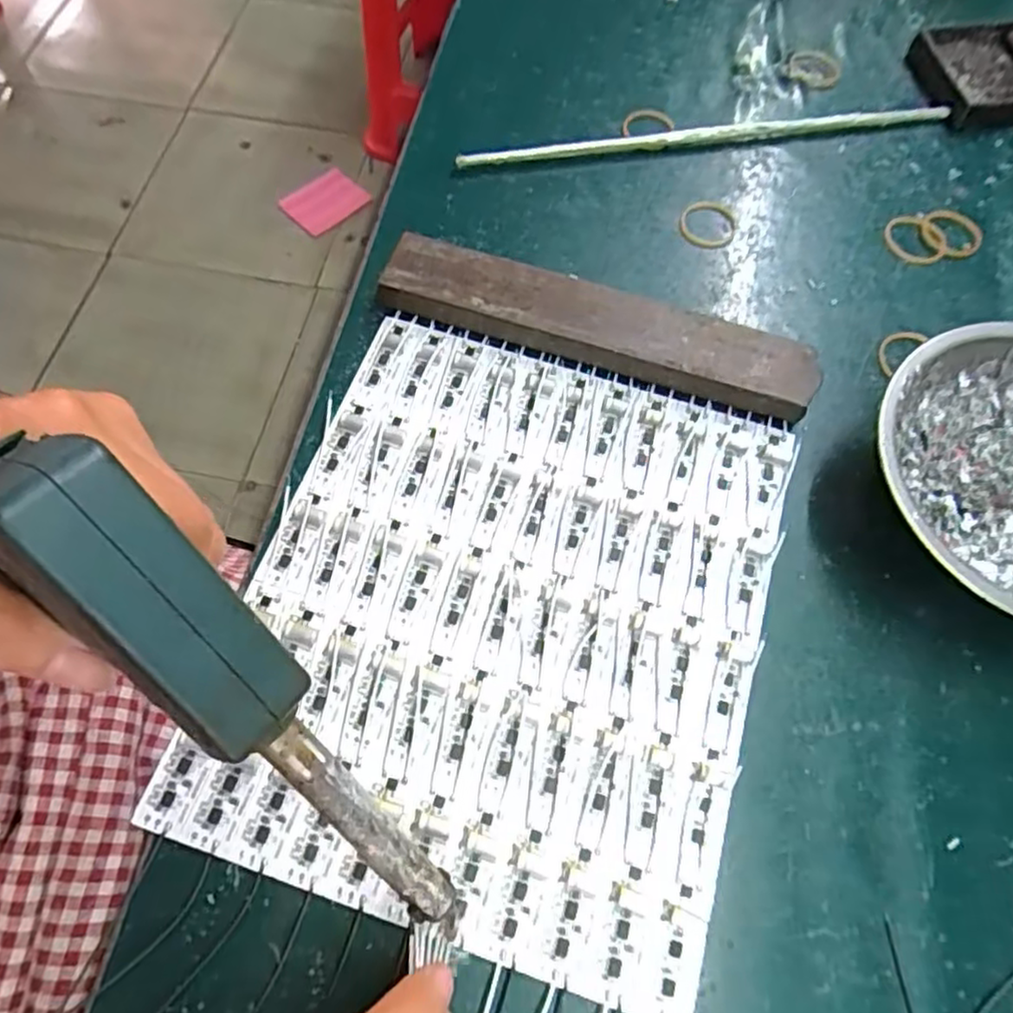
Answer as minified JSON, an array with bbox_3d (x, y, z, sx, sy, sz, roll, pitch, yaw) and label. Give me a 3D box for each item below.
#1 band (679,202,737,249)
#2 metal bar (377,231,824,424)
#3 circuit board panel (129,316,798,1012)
[{"bbox_3d":[0.103,-0.144,0.345,0.029,0.004,0.032,18,68,6],"label":"band"},{"bbox_3d":[0.041,-0.083,0.311,0.198,0.022,0.035,17,68,5],"label":"metal bar"},{"bbox_3d":[0.000,0.041,0.266,0.195,0.005,0.228,18,69,5],"label":"circuit board panel"}]

